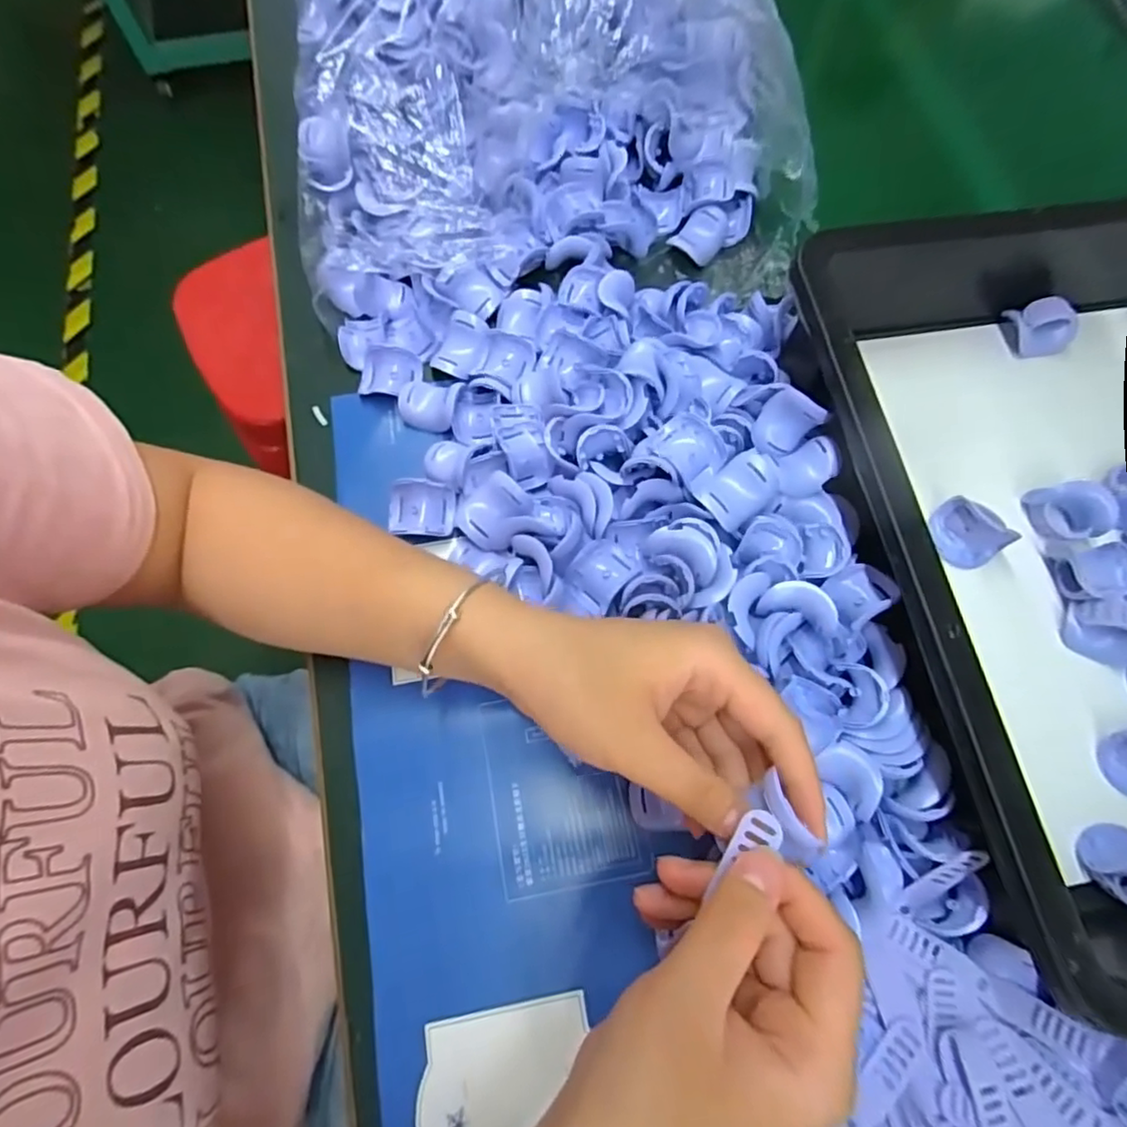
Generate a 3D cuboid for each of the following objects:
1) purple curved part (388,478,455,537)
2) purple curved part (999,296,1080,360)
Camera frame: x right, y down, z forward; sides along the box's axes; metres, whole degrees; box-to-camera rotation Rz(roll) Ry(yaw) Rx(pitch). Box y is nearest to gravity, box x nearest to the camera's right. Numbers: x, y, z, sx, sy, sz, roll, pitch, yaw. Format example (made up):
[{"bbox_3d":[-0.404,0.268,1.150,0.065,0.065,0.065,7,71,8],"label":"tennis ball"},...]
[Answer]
[{"bbox_3d":[-0.081,-0.031,0.355,0.037,0.016,0.028,2,71,1],"label":"purple curved part"},{"bbox_3d":[0.293,-0.144,0.383,0.042,0.032,0.022,21,70,7],"label":"purple curved part"}]

